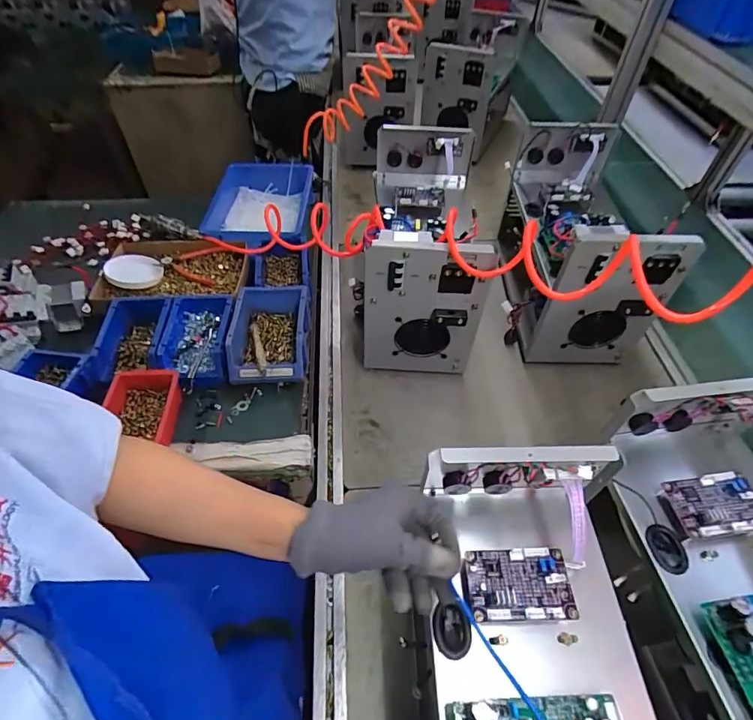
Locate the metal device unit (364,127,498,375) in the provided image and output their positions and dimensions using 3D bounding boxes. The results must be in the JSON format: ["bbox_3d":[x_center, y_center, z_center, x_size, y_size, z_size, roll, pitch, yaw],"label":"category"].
[{"bbox_3d":[0.079,-0.201,0.810,0.173,0.287,0.388,3,51,2],"label":"metal device unit"}]

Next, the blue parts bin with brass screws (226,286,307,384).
[{"bbox_3d":[-0.189,-0.042,0.776,0.132,0.074,0.182,-2,52,-3],"label":"blue parts bin with brass screws"}]

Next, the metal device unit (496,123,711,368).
[{"bbox_3d":[0.353,-0.207,0.814,0.195,0.292,0.361,2,51,1],"label":"metal device unit"}]

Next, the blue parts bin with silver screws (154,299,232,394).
[{"bbox_3d":[-0.310,-0.026,0.767,0.112,0.069,0.177,-4,52,-4],"label":"blue parts bin with silver screws"}]

